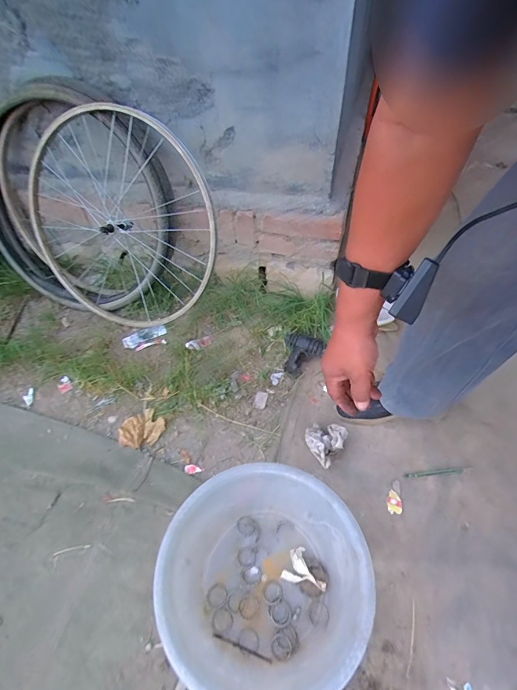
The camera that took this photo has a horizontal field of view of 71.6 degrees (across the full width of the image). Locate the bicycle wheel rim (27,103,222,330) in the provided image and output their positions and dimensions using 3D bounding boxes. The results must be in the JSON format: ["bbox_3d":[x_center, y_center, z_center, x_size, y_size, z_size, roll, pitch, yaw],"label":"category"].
[{"bbox_3d":[-0.401,-0.327,1.024,0.601,0.606,0.104,23,32,6],"label":"bicycle wheel rim"}]

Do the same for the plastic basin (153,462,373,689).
[{"bbox_3d":[0.008,0.394,0.613,0.322,0.125,0.326,-1,46,1],"label":"plastic basin"}]

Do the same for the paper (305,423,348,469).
[{"bbox_3d":[0.149,0.220,0.824,0.092,0.045,0.108,33,55,29],"label":"paper"}]

